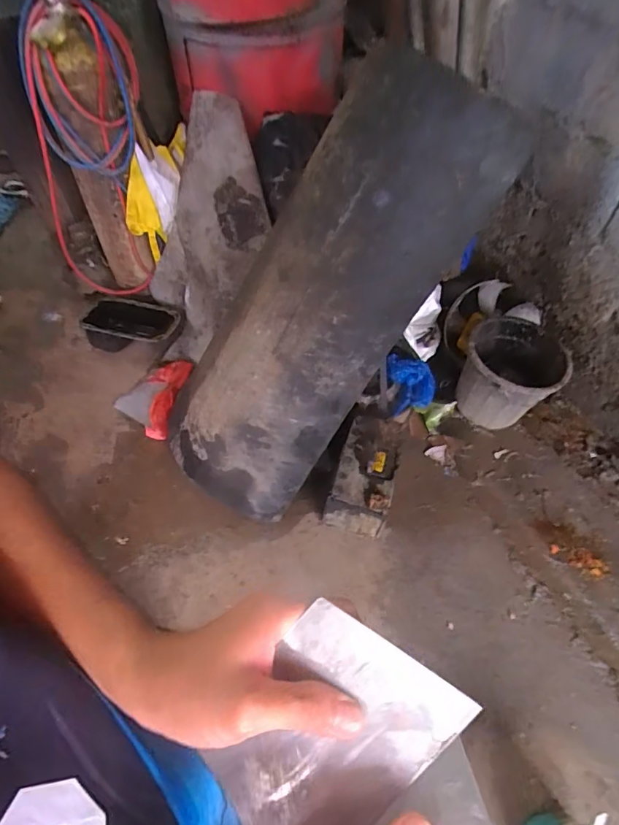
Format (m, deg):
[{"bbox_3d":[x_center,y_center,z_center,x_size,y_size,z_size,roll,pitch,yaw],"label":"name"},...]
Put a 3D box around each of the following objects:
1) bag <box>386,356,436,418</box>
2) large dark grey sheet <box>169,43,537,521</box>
[{"bbox_3d":[0.326,-0.089,1.496,0.150,0.087,0.186,-6,57,-4],"label":"bag"},{"bbox_3d":[-0.036,-0.179,1.100,0.415,1.139,0.118,34,35,2],"label":"large dark grey sheet"}]

